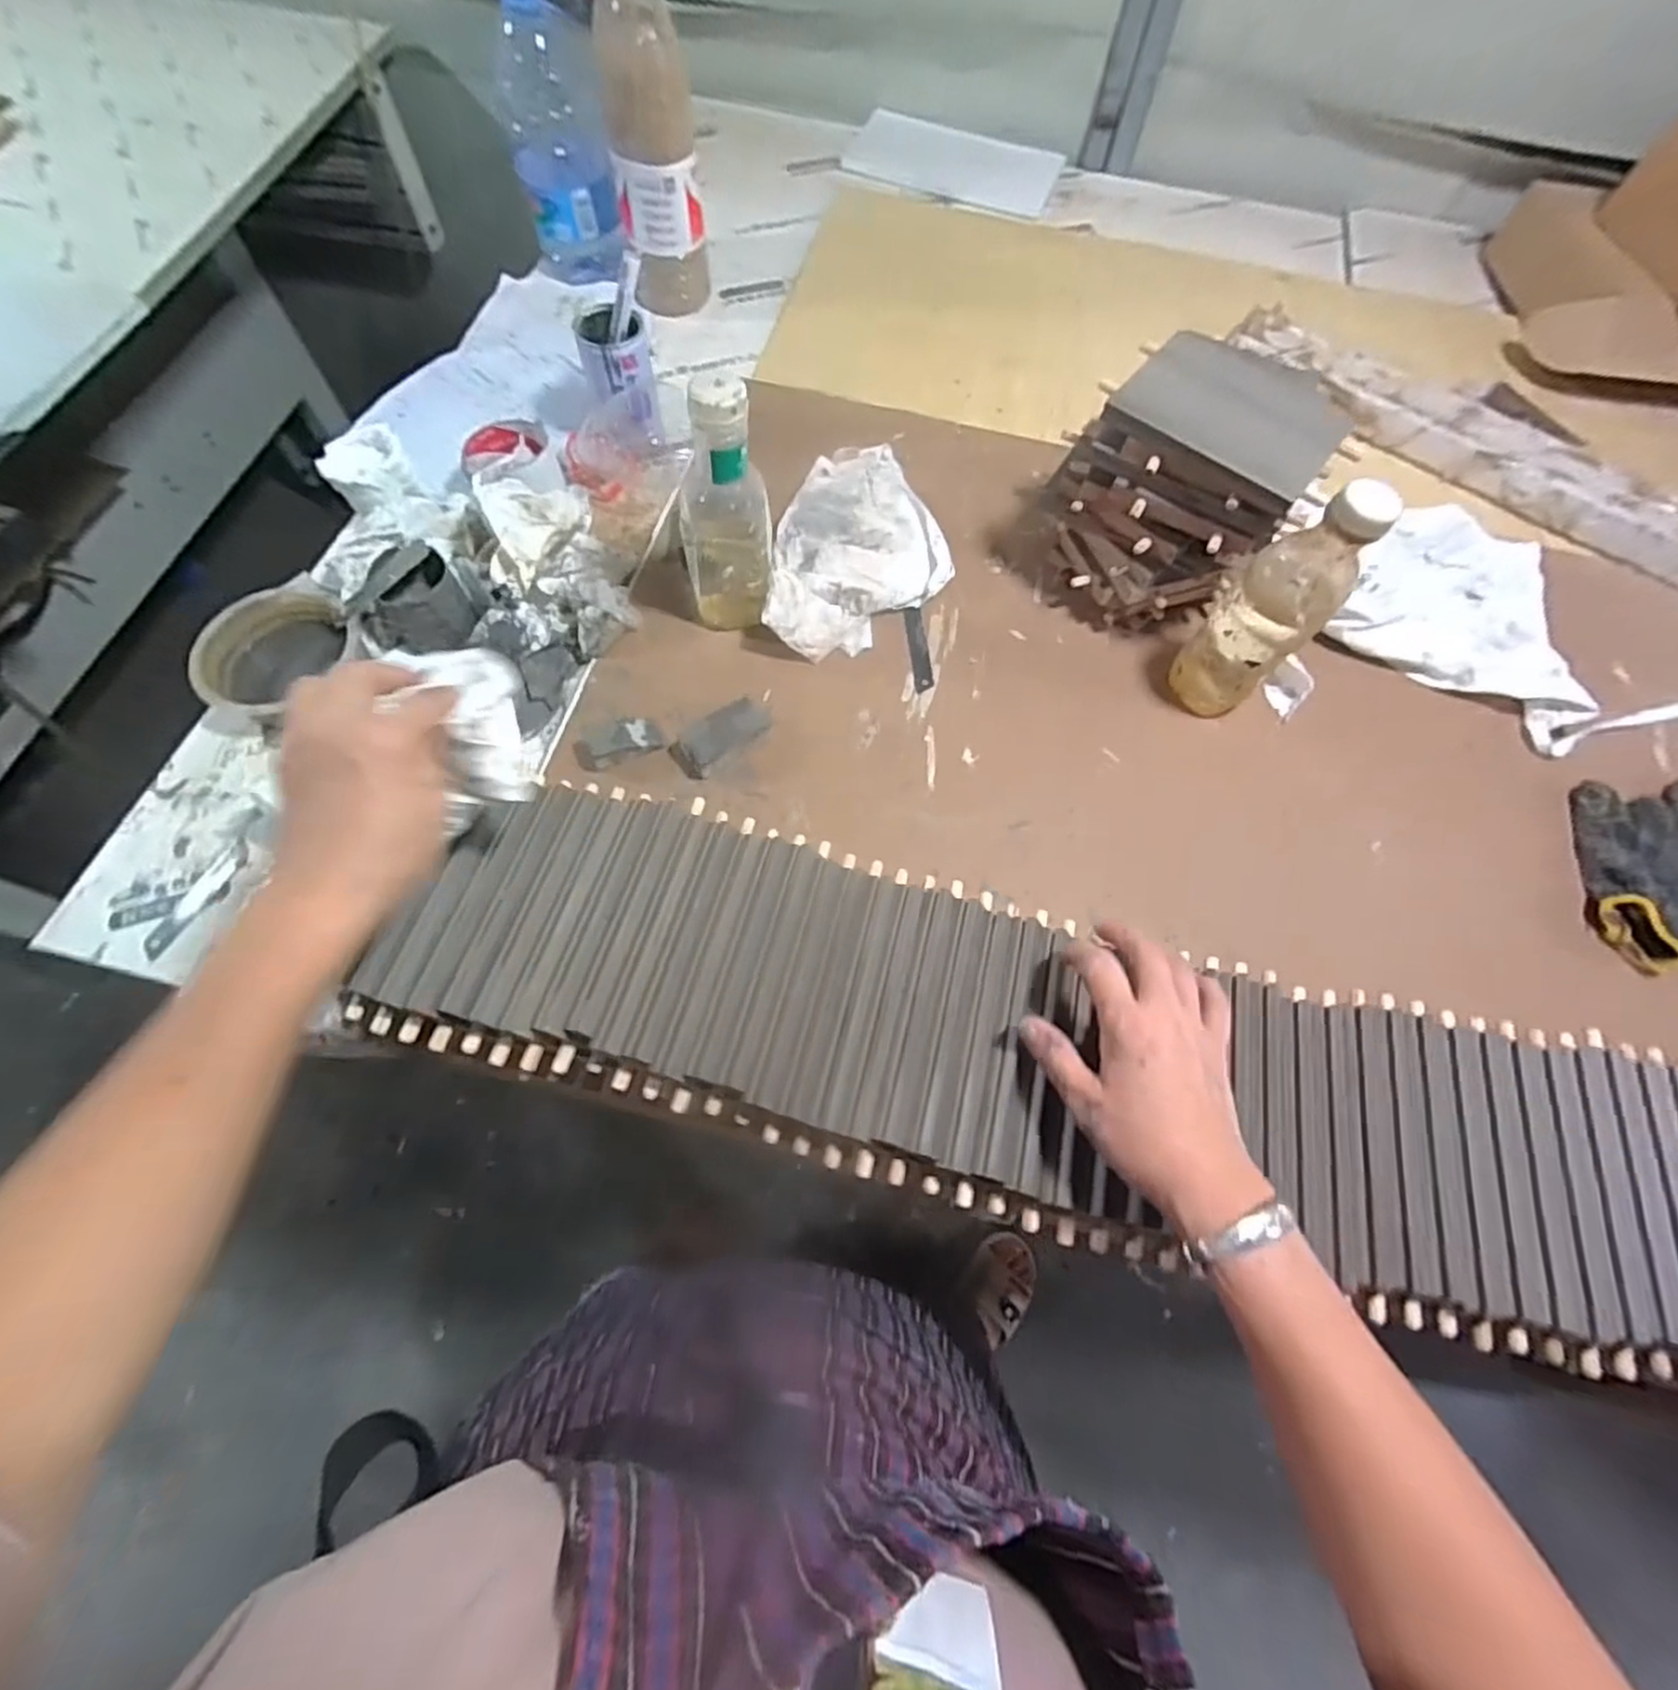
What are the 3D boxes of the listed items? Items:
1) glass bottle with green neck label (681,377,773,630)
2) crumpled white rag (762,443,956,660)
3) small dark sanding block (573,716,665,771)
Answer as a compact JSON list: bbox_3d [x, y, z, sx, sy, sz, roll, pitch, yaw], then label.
[{"bbox_3d":[-0.089,-0.261,0.577,0.072,0.205,0.052,-4,66,-5],"label":"glass bottle with green neck label"},{"bbox_3d":[0.027,-0.291,0.681,0.162,0.053,0.267,6,65,-1],"label":"crumpled white rag"},{"bbox_3d":[-0.181,-0.084,0.591,0.068,0.021,0.034,-23,69,-13],"label":"small dark sanding block"}]

